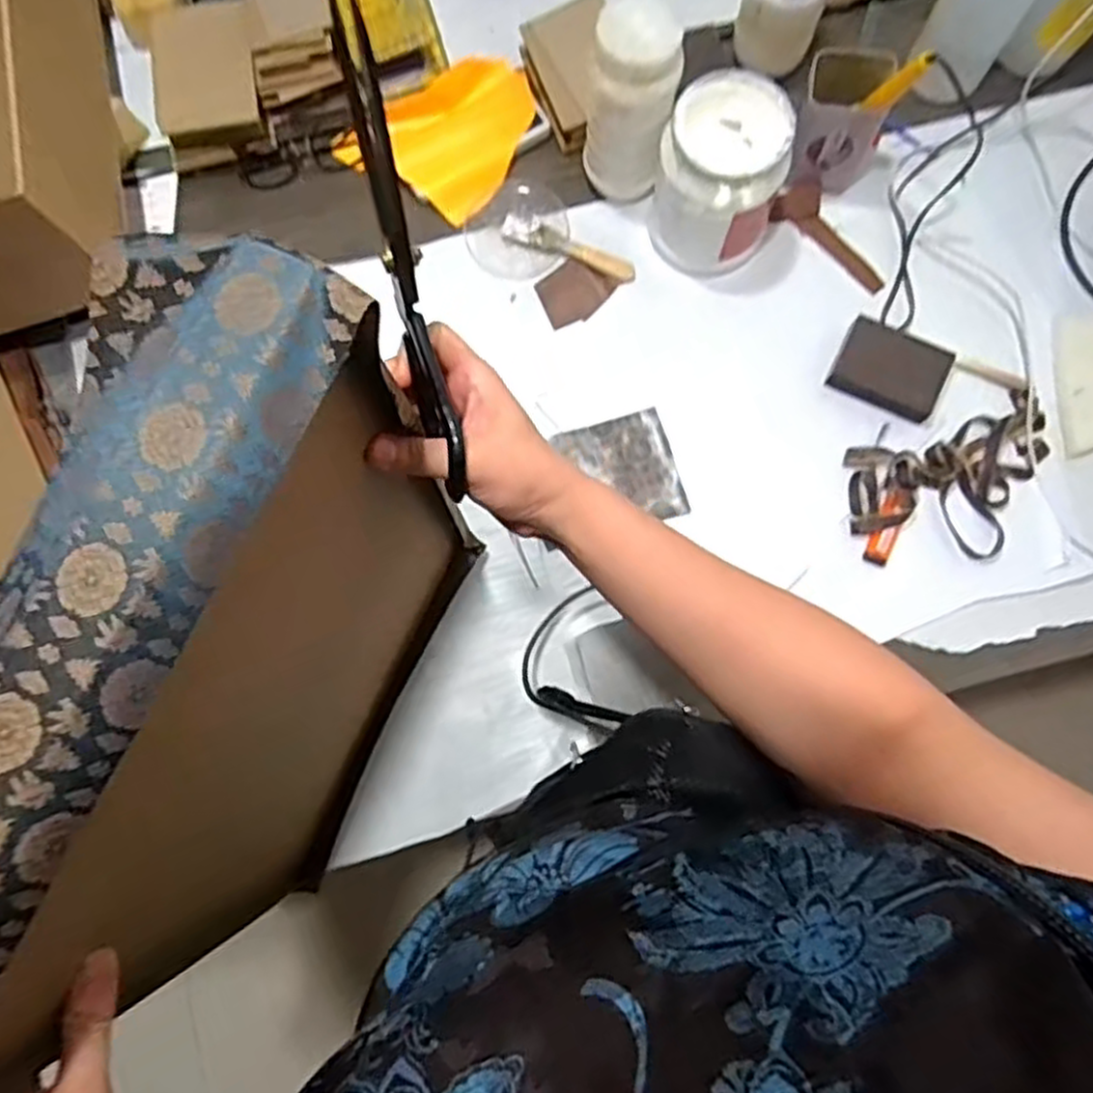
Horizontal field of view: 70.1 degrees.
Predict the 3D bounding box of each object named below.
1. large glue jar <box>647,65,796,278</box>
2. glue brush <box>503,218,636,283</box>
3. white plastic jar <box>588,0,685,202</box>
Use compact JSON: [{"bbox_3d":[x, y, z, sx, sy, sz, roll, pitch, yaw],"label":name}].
[{"bbox_3d":[0.156,-0.332,0.710,0.107,0.133,0.107,0,79,0],"label":"large glue jar"},{"bbox_3d":[0.023,-0.295,0.771,0.136,0.009,0.026,22,80,5],"label":"glue brush"},{"bbox_3d":[0.075,-0.385,0.700,0.075,0.174,0.081,0,79,0],"label":"white plastic jar"}]

